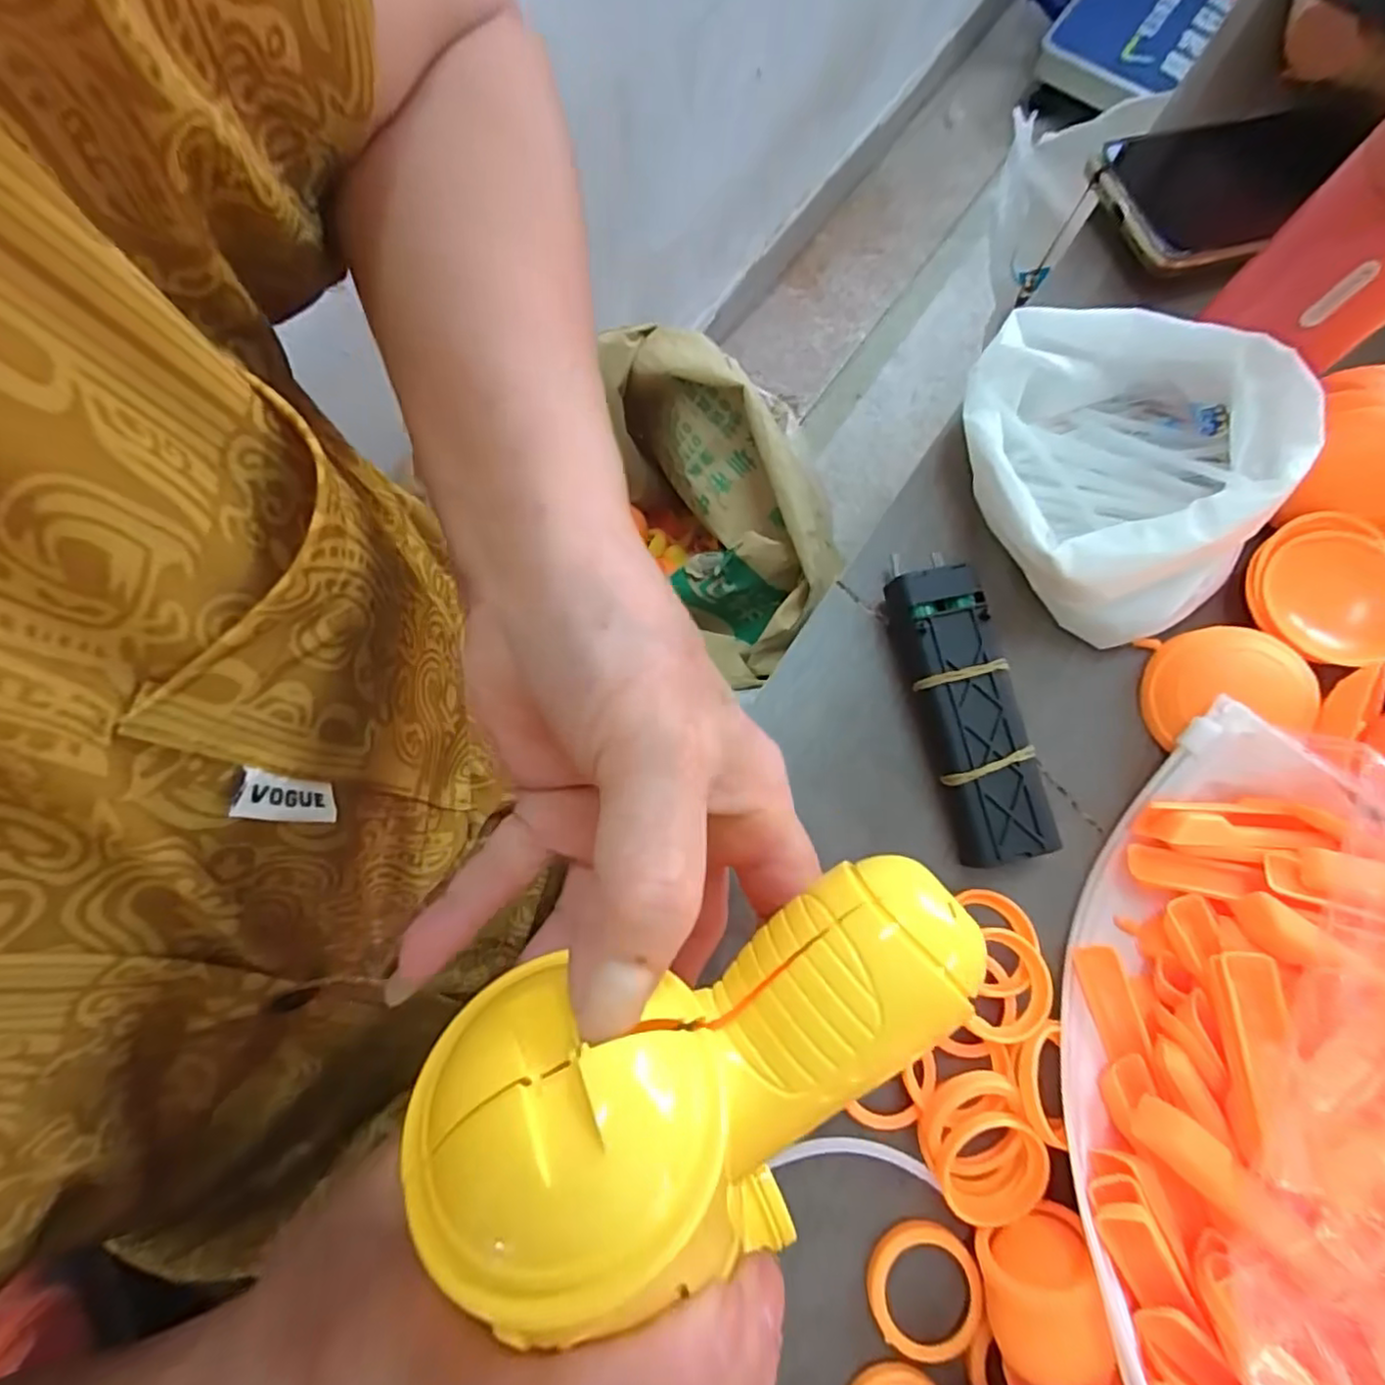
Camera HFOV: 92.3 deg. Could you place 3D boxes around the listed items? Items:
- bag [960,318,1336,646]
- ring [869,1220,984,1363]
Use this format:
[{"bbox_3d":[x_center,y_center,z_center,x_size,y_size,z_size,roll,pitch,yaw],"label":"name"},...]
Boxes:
[{"bbox_3d":[0.155,-0.086,0.249,0.119,0.055,0.104,34,76,7],"label":"bag"},{"bbox_3d":[0.071,0.184,0.204,0.033,0.005,0.034,0,75,-2],"label":"ring"}]

